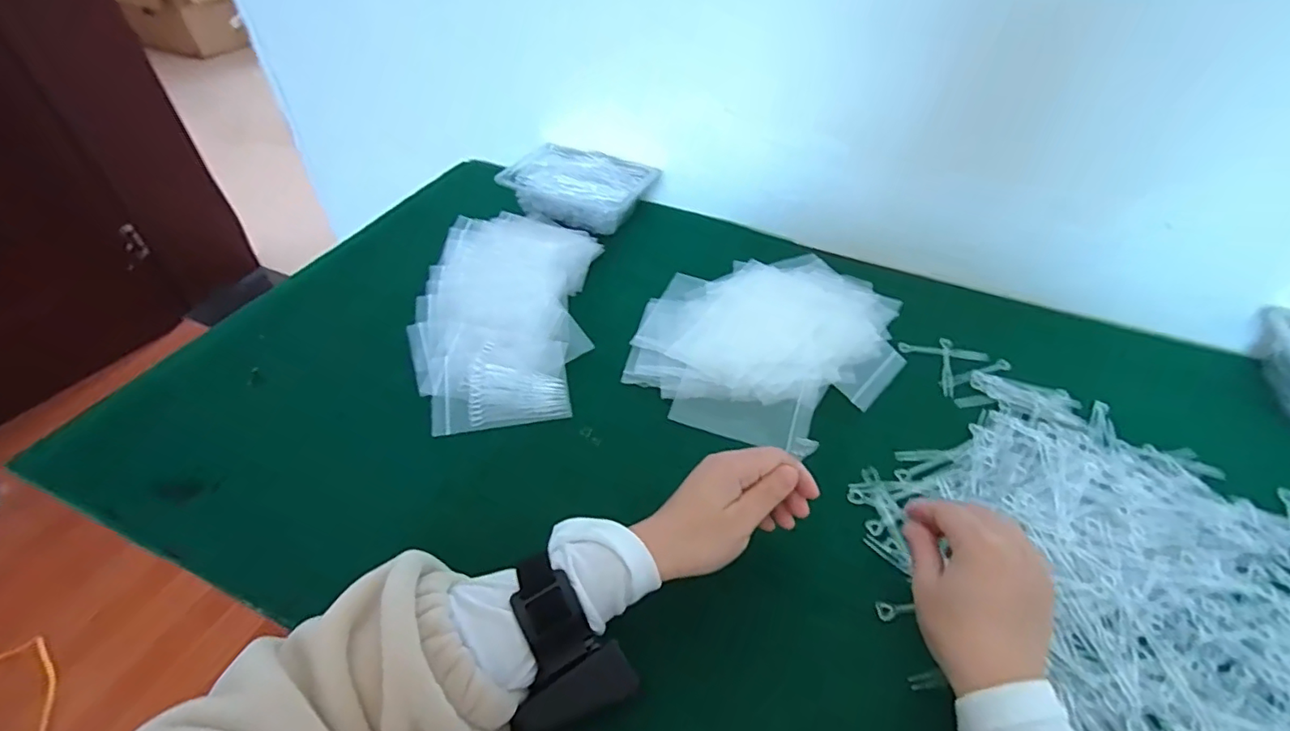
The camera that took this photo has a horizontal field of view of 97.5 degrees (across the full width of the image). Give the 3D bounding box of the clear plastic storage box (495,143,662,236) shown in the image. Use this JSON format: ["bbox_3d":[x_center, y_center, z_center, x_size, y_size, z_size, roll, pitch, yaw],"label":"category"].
[{"bbox_3d":[-0.083,-0.238,0.744,0.177,0.052,0.119,21,49,18],"label":"clear plastic storage box"}]

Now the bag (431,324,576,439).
[{"bbox_3d":[-0.137,0.009,0.535,0.118,0.007,0.109,-6,57,-13],"label":"bag"}]

